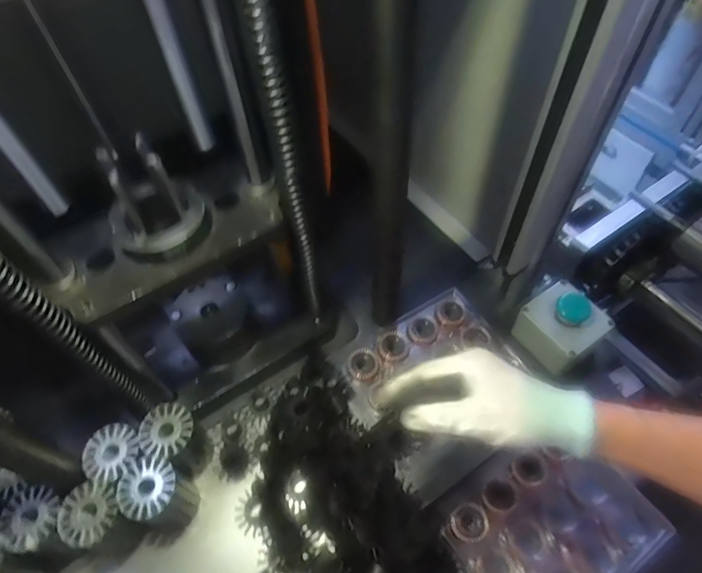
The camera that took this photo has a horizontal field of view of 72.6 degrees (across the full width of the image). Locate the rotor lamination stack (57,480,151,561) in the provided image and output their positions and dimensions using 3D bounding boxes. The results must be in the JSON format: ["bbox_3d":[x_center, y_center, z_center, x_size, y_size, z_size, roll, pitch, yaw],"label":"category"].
[{"bbox_3d":[-0.237,0.229,0.462,0.059,0.076,0.061,-40,63,-22],"label":"rotor lamination stack"}]

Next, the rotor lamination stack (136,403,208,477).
[{"bbox_3d":[-0.181,0.164,0.504,0.060,0.079,0.053,30,62,21],"label":"rotor lamination stack"}]

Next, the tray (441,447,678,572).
[{"bbox_3d":[0.208,0.250,0.487,0.194,0.034,0.143,-30,59,-16],"label":"tray"}]

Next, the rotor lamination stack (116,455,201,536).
[{"bbox_3d":[-0.187,0.208,0.475,0.054,0.080,0.052,25,60,19],"label":"rotor lamination stack"}]

